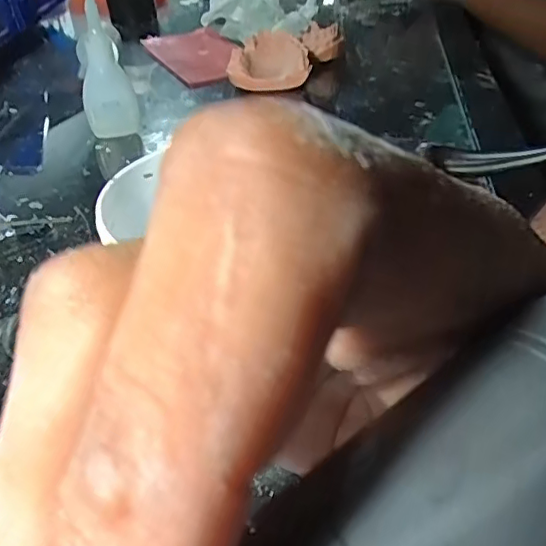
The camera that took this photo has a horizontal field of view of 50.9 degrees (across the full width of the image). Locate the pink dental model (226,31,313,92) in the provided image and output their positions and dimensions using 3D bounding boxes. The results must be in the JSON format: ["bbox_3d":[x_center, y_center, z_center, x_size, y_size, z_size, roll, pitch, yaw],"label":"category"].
[{"bbox_3d":[-0.006,-0.172,0.471,0.061,0.032,0.063,-7,39,-6],"label":"pink dental model"}]

